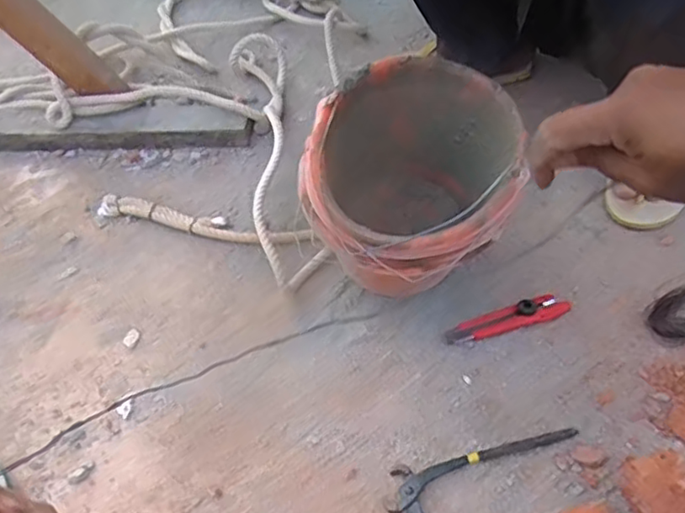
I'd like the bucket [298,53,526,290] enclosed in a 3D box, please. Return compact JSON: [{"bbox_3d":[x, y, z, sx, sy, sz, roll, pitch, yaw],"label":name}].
[{"bbox_3d":[0.080,-0.075,0.706,0.214,0.185,0.248,22,59,20],"label":"bucket"}]

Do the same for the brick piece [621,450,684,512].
[{"bbox_3d":[0.321,0.238,0.619,0.068,0.057,0.090,-23,55,-11],"label":"brick piece"}]

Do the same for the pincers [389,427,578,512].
[{"bbox_3d":[0.134,0.266,0.635,0.172,0.026,0.219,9,55,12],"label":"pincers"}]

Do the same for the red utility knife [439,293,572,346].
[{"bbox_3d":[0.201,0.077,0.776,0.156,0.013,0.033,-15,54,-5],"label":"red utility knife"}]

